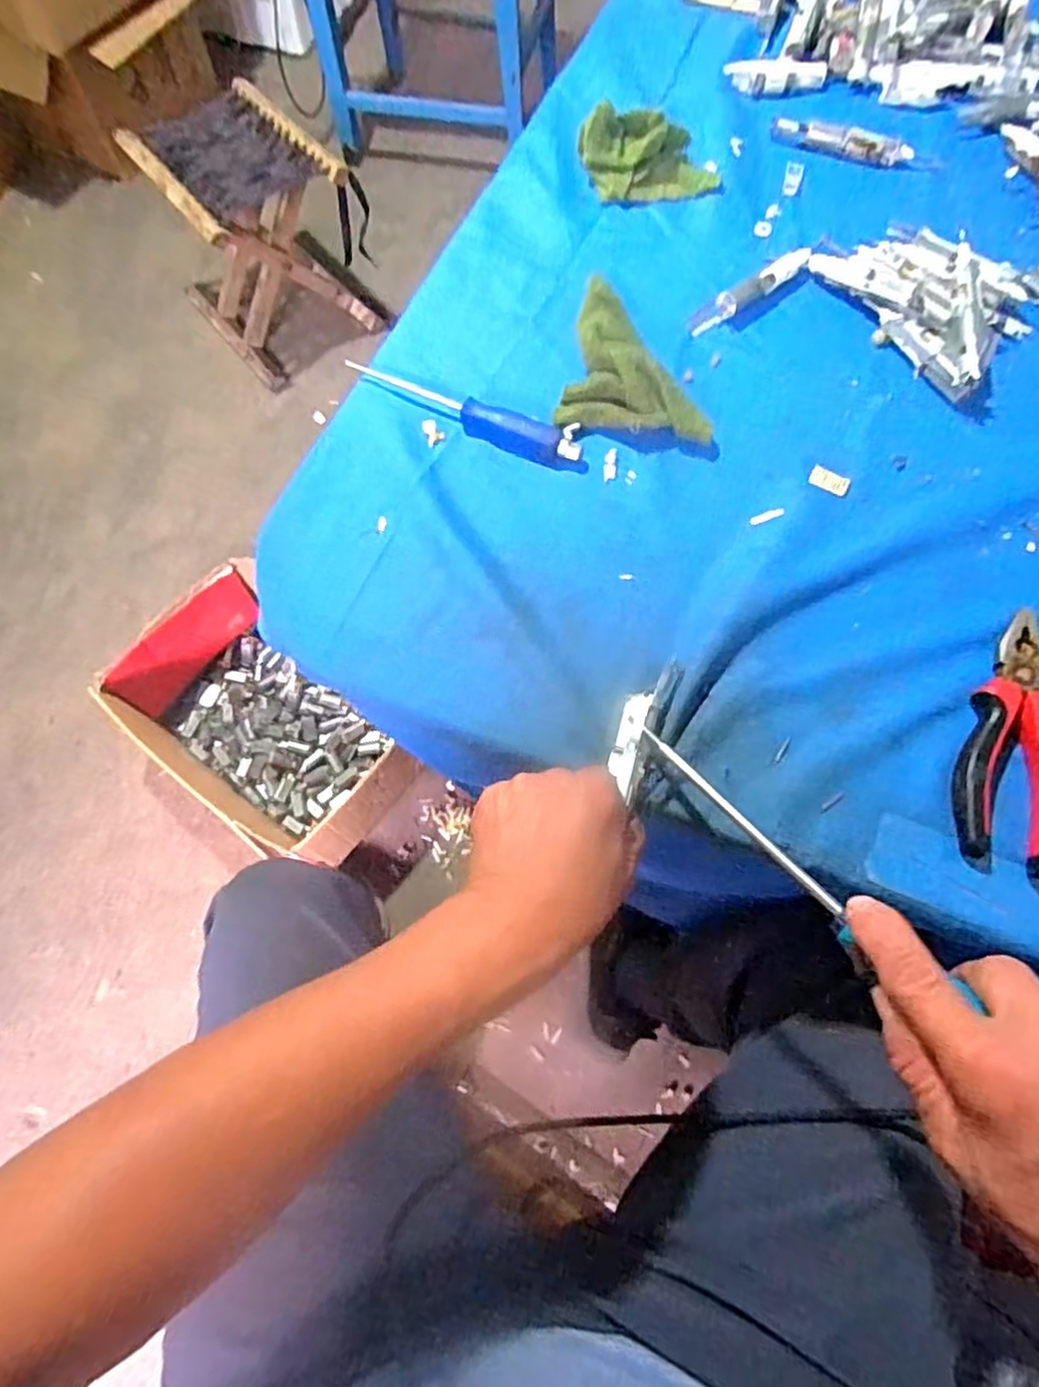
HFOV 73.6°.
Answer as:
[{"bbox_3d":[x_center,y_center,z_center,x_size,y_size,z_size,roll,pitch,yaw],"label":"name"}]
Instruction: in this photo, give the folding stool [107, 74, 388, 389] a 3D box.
[{"bbox_3d":[-0.484,-0.854,1.288,0.298,0.308,0.338,-37,73,-14],"label":"folding stool"}]

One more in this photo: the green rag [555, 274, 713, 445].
[{"bbox_3d":[0.089,-0.249,0.503,0.103,0.038,0.136,7,69,5],"label":"green rag"}]

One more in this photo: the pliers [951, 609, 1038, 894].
[{"bbox_3d":[0.289,0.028,0.396,0.063,0.019,0.155,18,70,9],"label":"pliers"}]

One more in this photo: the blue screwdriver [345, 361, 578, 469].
[{"bbox_3d":[-0.037,-0.203,0.494,0.170,0.021,0.026,25,71,11],"label":"blue screwdriver"}]

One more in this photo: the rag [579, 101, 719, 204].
[{"bbox_3d":[0.109,-0.450,0.581,0.113,0.040,0.061,3,69,3],"label":"rag"}]

